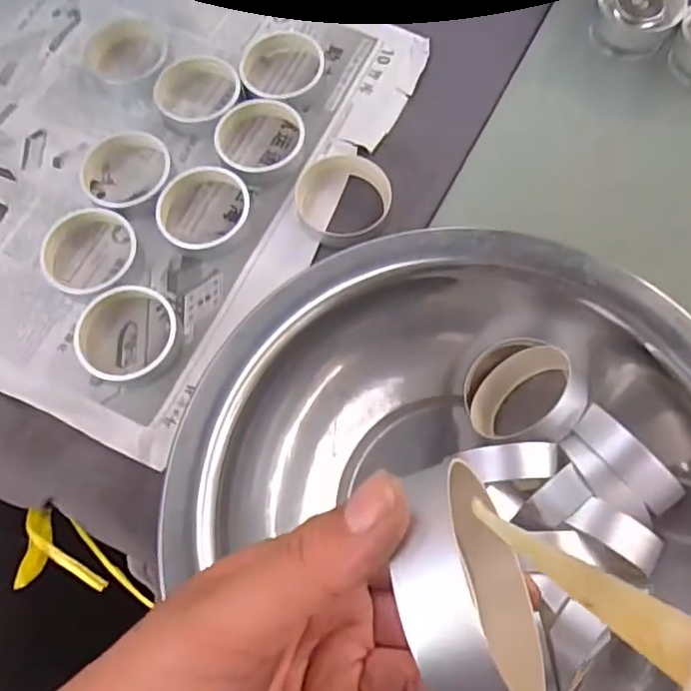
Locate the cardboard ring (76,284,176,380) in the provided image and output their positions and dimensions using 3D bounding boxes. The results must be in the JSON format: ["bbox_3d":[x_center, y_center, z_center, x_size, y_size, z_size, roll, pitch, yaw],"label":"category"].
[{"bbox_3d":[-0.145,-0.008,0.390,0.061,0.019,0.064,0,73,1],"label":"cardboard ring"}]

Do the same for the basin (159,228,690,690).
[{"bbox_3d":[0.070,0.082,0.325,0.290,0.072,0.298,0,73,1],"label":"basin"}]

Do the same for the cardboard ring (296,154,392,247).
[{"bbox_3d":[-0.001,-0.104,0.420,0.066,0.014,0.068,0,73,1],"label":"cardboard ring"}]

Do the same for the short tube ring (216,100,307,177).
[{"bbox_3d":[-0.062,-0.152,0.434,0.061,0.019,0.060,0,73,1],"label":"short tube ring"}]

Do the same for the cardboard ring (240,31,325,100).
[{"bbox_3d":[-0.051,-0.213,0.455,0.058,0.017,0.065,38,77,12],"label":"cardboard ring"}]

